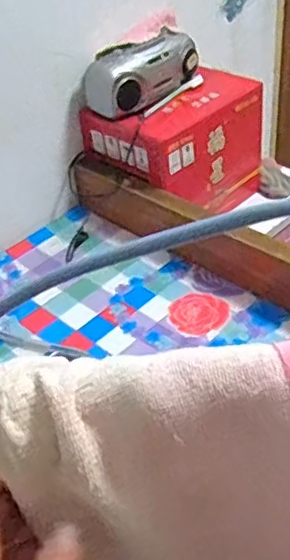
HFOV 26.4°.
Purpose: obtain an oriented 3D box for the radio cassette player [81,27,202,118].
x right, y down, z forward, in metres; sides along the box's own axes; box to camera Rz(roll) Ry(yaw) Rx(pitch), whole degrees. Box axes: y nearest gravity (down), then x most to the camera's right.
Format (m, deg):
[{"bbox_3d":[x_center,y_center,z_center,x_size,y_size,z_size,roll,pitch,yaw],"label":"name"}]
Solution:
[{"bbox_3d":[-0.005,-0.444,1.288,0.128,0.108,0.254,30,51,35],"label":"radio cassette player"}]

